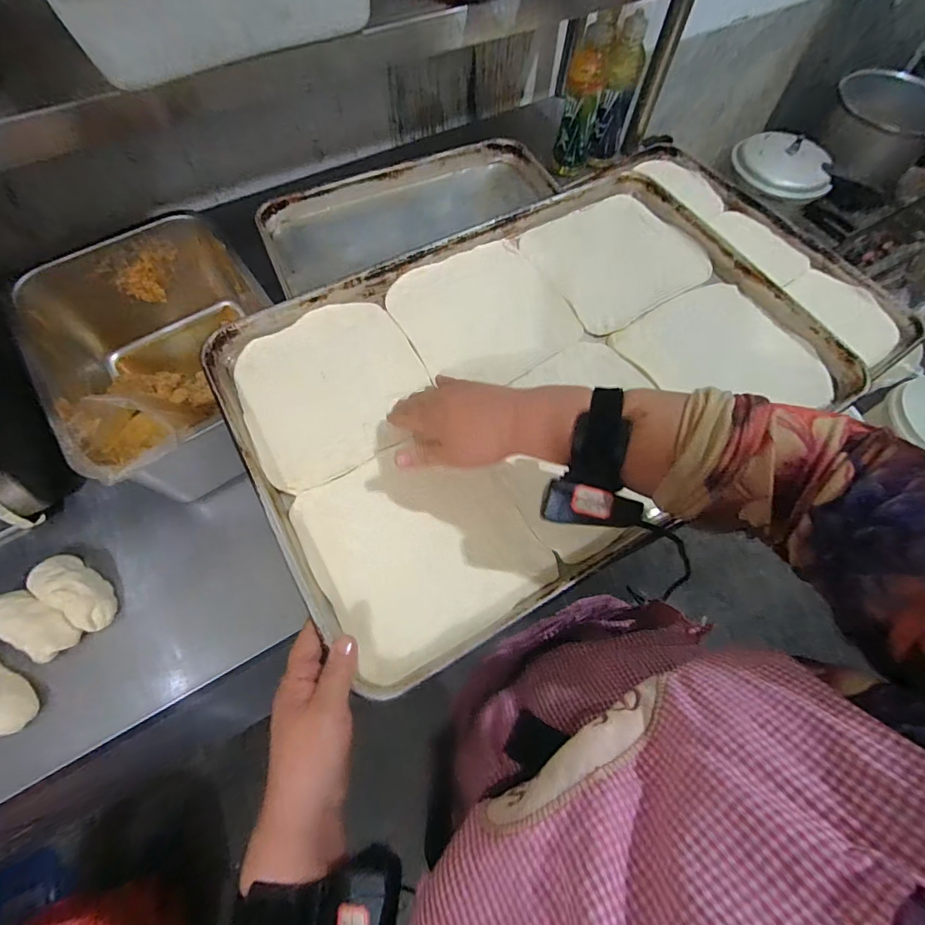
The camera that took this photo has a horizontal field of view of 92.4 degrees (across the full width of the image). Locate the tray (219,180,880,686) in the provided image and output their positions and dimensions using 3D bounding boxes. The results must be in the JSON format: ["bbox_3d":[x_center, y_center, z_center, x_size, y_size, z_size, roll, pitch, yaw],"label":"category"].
[{"bbox_3d":[0.079,-0.101,0.473,0.601,0.029,0.397,-28,69,-14],"label":"tray"}]

